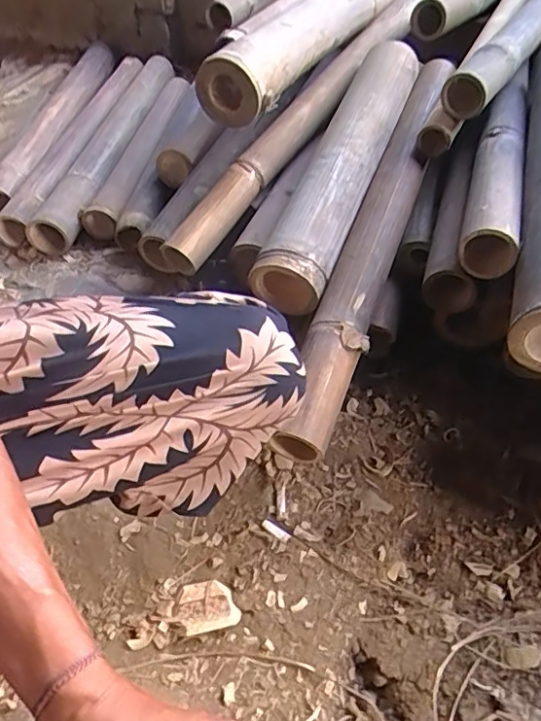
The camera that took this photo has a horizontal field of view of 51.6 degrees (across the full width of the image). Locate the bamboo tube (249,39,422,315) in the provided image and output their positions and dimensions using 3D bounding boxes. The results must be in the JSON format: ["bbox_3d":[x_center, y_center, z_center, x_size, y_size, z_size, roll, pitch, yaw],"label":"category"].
[{"bbox_3d":[0.097,-0.261,0.727,0.092,0.077,0.448,18,62,15],"label":"bamboo tube"}]

